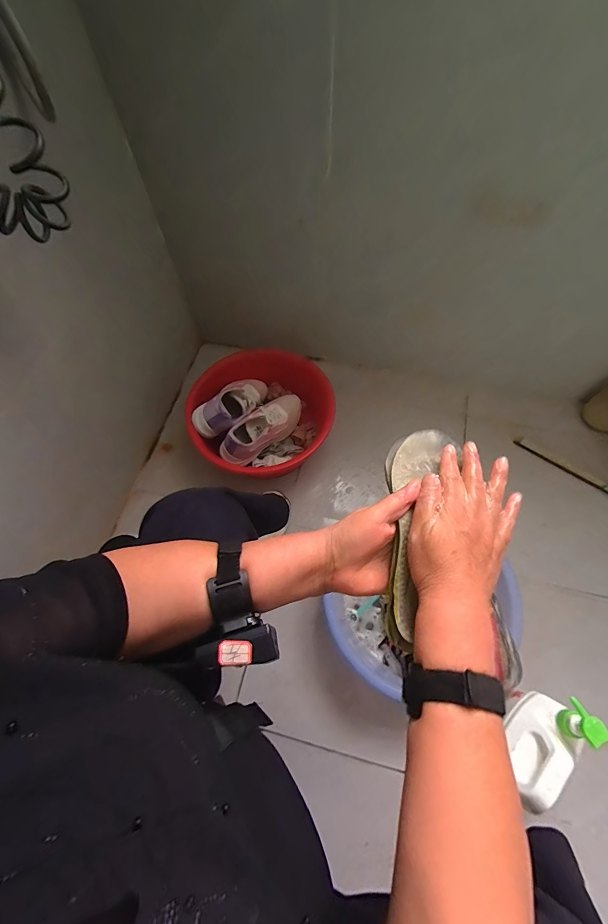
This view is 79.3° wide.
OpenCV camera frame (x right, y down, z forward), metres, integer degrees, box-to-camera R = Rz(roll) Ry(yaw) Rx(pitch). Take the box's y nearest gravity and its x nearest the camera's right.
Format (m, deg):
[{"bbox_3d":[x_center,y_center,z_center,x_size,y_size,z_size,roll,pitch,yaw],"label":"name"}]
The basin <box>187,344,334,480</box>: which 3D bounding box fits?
[{"bbox_3d":[-0.107,-0.100,0.897,0.321,0.155,0.292,-1,65,1],"label":"basin"}]

